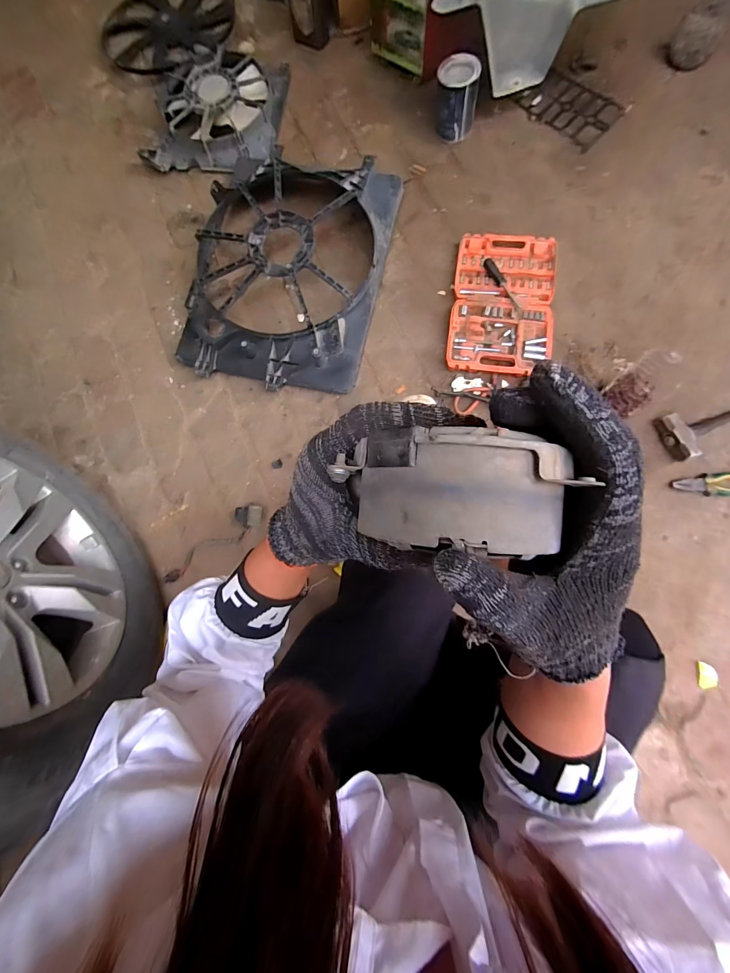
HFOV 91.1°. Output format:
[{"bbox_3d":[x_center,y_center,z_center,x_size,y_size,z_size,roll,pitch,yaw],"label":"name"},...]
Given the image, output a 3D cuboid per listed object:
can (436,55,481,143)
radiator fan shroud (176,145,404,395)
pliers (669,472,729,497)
[{"bbox_3d":[0.242,-1.026,0.955,0.103,0.137,0.110,-1,82,4],"label":"can"},{"bbox_3d":[-0.205,-0.580,0.930,0.493,0.115,0.646,13,83,6],"label":"radiator fan shroud"},{"bbox_3d":[0.789,-0.005,0.793,0.187,0.028,0.050,3,82,4],"label":"pliers"}]

